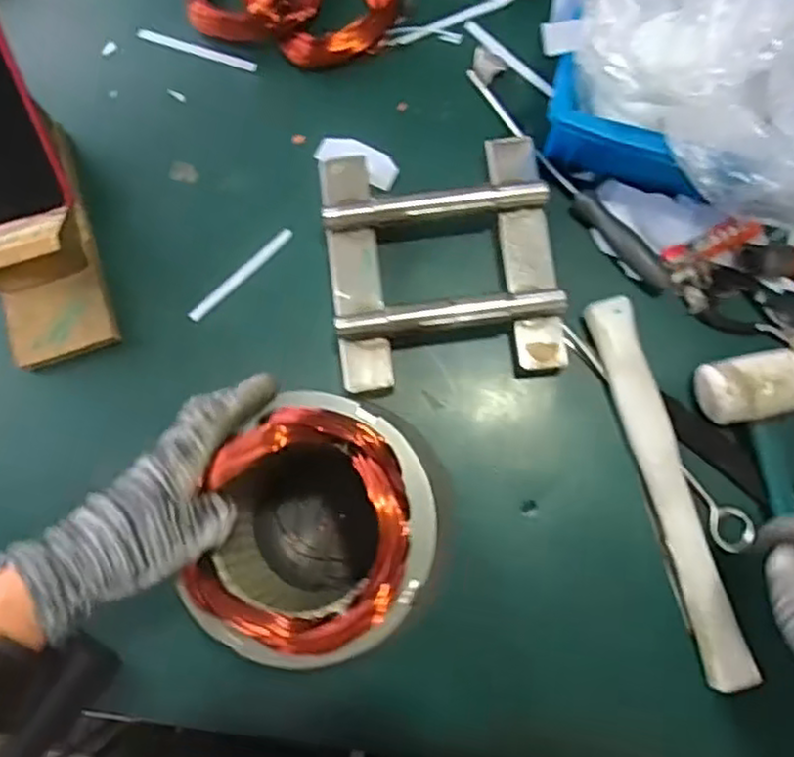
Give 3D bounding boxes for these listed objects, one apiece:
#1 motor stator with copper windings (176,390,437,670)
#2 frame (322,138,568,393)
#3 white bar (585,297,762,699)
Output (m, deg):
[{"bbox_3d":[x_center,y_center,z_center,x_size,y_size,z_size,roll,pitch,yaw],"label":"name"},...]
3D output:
[{"bbox_3d":[-0.049,0.100,0.456,0.147,0.163,0.138,0,79,1],"label":"motor stator with copper windings"},{"bbox_3d":[0.035,-0.094,0.564,0.177,0.042,0.196,-7,79,0],"label":"frame"},{"bbox_3d":[0.206,0.083,0.536,0.033,0.024,0.298,-16,80,-2],"label":"white bar"}]

